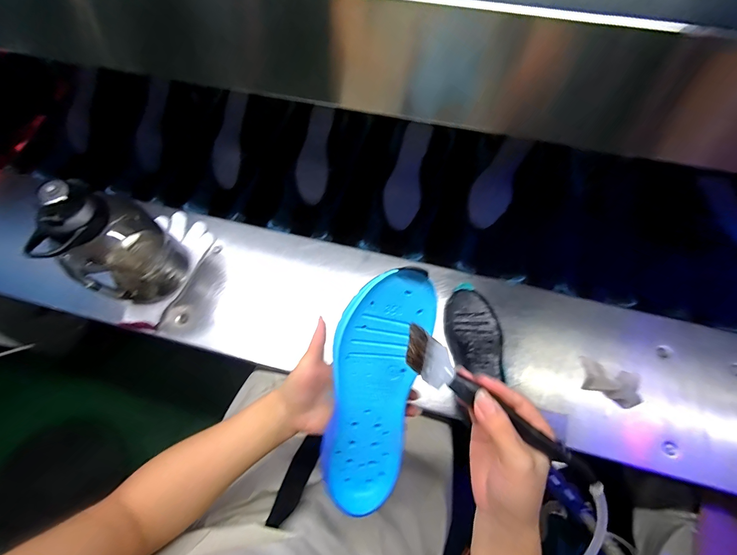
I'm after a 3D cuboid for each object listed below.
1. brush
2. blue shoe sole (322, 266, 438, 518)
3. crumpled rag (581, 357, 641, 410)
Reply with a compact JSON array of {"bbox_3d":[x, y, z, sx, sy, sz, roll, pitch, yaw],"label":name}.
[{"bbox_3d":[0.100,0.104,0.267,0.173,0.020,0.028,36,71,11],"label":"brush"},{"bbox_3d":[0.005,0.107,0.327,0.084,0.029,0.234,11,95,5],"label":"blue shoe sole"},{"bbox_3d":[0.373,0.158,0.504,0.081,0.032,0.056,20,71,8],"label":"crumpled rag"}]

